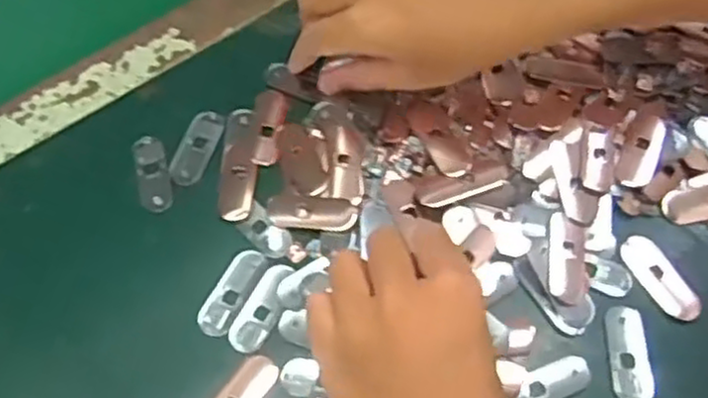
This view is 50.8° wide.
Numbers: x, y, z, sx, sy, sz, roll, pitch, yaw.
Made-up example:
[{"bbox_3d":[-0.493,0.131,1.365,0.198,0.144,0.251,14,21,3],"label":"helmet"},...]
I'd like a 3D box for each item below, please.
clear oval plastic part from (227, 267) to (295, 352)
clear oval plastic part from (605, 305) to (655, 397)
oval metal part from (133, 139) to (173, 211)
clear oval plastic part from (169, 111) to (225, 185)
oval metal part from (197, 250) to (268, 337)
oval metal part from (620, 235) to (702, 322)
[{"bbox_3d":[-0.048,0.056,0.386,0.019,0.004,0.049,20,64,12],"label":"clear oval plastic part"},{"bbox_3d":[0.138,0.078,0.376,0.019,0.005,0.048,-3,62,-1],"label":"clear oval plastic part"},{"bbox_3d":[-0.116,-0.016,0.427,0.017,0.004,0.047,-15,63,-7],"label":"oval metal part"},{"bbox_3d":[-0.092,-0.030,0.435,0.021,0.004,0.048,16,63,10],"label":"clear oval plastic part"},{"bbox_3d":[-0.064,0.048,0.392,0.018,0.004,0.049,24,65,13],"label":"oval metal part"},{"bbox_3d":[0.161,0.041,0.392,0.020,0.004,0.050,-33,66,-15],"label":"oval metal part"}]

